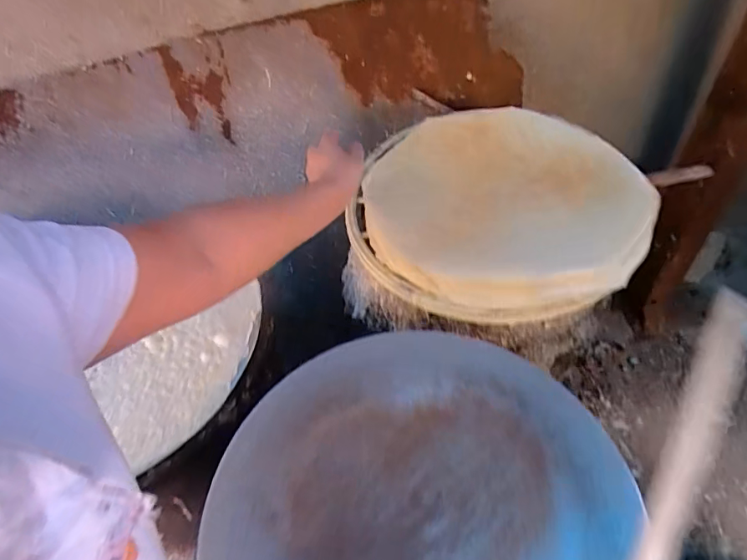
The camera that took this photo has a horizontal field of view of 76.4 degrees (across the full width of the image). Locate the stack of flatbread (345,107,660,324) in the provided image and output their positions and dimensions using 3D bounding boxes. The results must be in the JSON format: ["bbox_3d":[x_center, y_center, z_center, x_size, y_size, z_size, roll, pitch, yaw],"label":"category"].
[{"bbox_3d":[0.154,-0.101,0.651,0.338,0.083,0.377,-38,55,-24],"label":"stack of flatbread"}]

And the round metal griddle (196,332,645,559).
[{"bbox_3d":[0.040,0.193,0.400,0.336,0.038,0.355,-3,49,4],"label":"round metal griddle"}]

